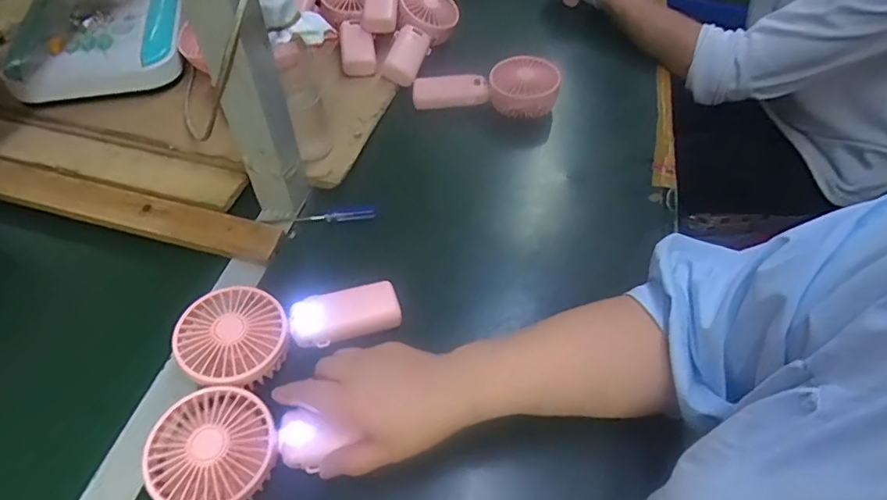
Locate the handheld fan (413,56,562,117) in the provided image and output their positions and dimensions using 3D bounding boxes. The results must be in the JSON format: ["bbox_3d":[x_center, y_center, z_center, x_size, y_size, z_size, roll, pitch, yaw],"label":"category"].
[{"bbox_3d":[0.056,-0.211,0.666,0.182,0.044,0.073,4,50,3],"label":"handheld fan"}]

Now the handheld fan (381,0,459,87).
[{"bbox_3d":[-0.030,-0.293,0.704,0.083,0.050,0.180,8,50,7],"label":"handheld fan"}]

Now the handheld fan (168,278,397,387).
[{"bbox_3d":[-0.130,0.061,0.450,0.178,0.035,0.085,-19,53,-16],"label":"handheld fan"}]

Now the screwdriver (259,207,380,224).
[{"bbox_3d":[-0.130,-0.034,0.550,0.114,0.014,0.013,-5,50,-5],"label":"screwdriver"}]

